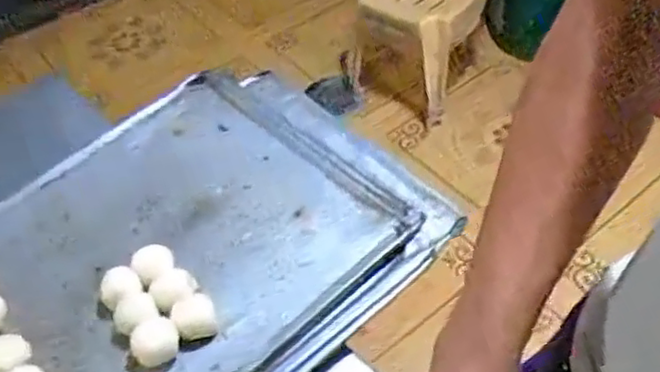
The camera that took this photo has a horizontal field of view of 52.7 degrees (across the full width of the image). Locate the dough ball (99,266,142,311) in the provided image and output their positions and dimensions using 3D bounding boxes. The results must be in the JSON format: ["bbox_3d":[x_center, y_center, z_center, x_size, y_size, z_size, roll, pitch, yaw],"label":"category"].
[{"bbox_3d":[-0.185,0.096,0.596,0.035,0.036,0.034,-3,49,4],"label":"dough ball"}]

